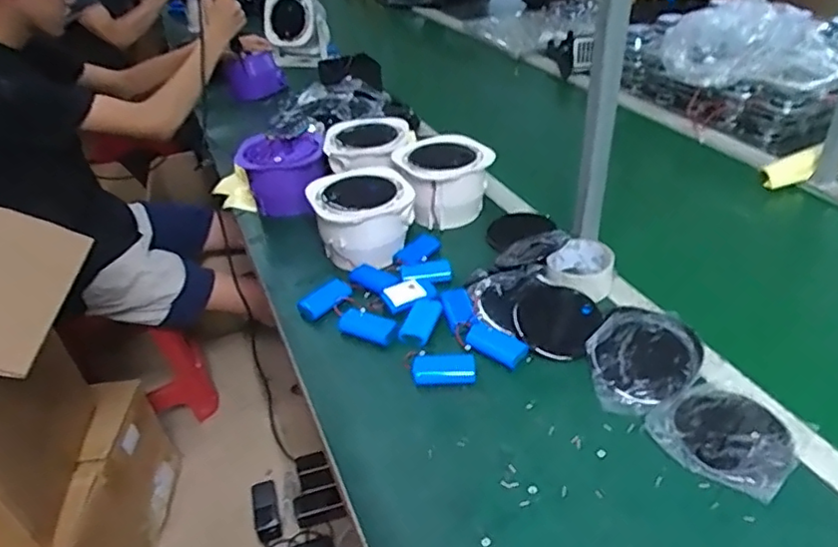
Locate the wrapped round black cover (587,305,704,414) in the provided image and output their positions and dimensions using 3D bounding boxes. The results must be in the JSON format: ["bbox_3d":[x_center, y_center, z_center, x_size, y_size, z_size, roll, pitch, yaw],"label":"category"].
[{"bbox_3d":[0.241,0.092,0.665,0.107,0.027,0.140,25,46,37],"label":"wrapped round black cover"}]

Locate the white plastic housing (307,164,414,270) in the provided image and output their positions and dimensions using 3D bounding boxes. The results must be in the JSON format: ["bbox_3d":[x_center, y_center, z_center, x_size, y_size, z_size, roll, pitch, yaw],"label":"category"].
[{"bbox_3d":[-0.083,-0.088,0.889,0.138,0.085,0.149,-14,36,-10],"label":"white plastic housing"}]

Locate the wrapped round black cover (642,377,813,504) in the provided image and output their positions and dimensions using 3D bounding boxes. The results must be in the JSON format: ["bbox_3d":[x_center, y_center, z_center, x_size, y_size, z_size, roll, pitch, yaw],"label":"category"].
[{"bbox_3d":[0.300,0.149,0.590,0.125,0.010,0.119,-4,35,3],"label":"wrapped round black cover"}]

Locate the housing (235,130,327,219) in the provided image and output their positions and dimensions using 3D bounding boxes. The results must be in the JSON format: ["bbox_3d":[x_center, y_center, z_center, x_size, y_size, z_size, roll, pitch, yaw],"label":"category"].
[{"bbox_3d":[-0.220,-0.158,1.014,0.138,0.099,0.108,-11,35,-6],"label":"housing"}]

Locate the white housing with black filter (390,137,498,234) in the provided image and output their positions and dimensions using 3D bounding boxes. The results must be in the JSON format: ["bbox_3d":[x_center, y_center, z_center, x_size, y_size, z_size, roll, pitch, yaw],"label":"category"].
[{"bbox_3d":[0.040,-0.149,0.962,0.143,0.084,0.145,-11,35,-6],"label":"white housing with black filter"}]

